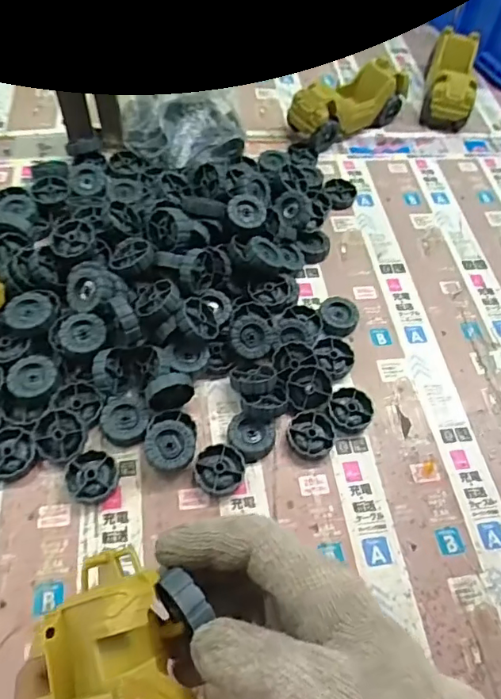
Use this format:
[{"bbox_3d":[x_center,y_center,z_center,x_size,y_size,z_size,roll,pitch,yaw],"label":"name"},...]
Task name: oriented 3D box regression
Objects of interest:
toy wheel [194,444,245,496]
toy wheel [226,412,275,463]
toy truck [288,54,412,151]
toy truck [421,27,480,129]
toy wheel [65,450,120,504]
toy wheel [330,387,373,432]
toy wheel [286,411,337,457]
[{"bbox_3d":[-0.024,0.094,0.395,0.037,0.011,0.038,2,59,-3],"label":"toy wheel"},{"bbox_3d":[0.001,0.070,0.411,0.035,0.012,0.037,2,59,-3],"label":"toy wheel"},{"bbox_3d":[0.120,-0.306,0.630,0.150,0.063,0.061,-31,65,-20],"label":"toy truck"},{"bbox_3d":[0.267,-0.362,0.677,0.053,0.058,0.148,14,59,4],"label":"toy truck"},{"bbox_3d":[-0.119,0.096,0.381,0.036,0.011,0.036,2,59,-3],"label":"toy wheel"},{"bbox_3d":[0.085,0.052,0.434,0.036,0.012,0.039,2,59,-3],"label":"toy wheel"},{"bbox_3d":[0.050,0.071,0.418,0.038,0.009,0.037,2,59,-3],"label":"toy wheel"}]

